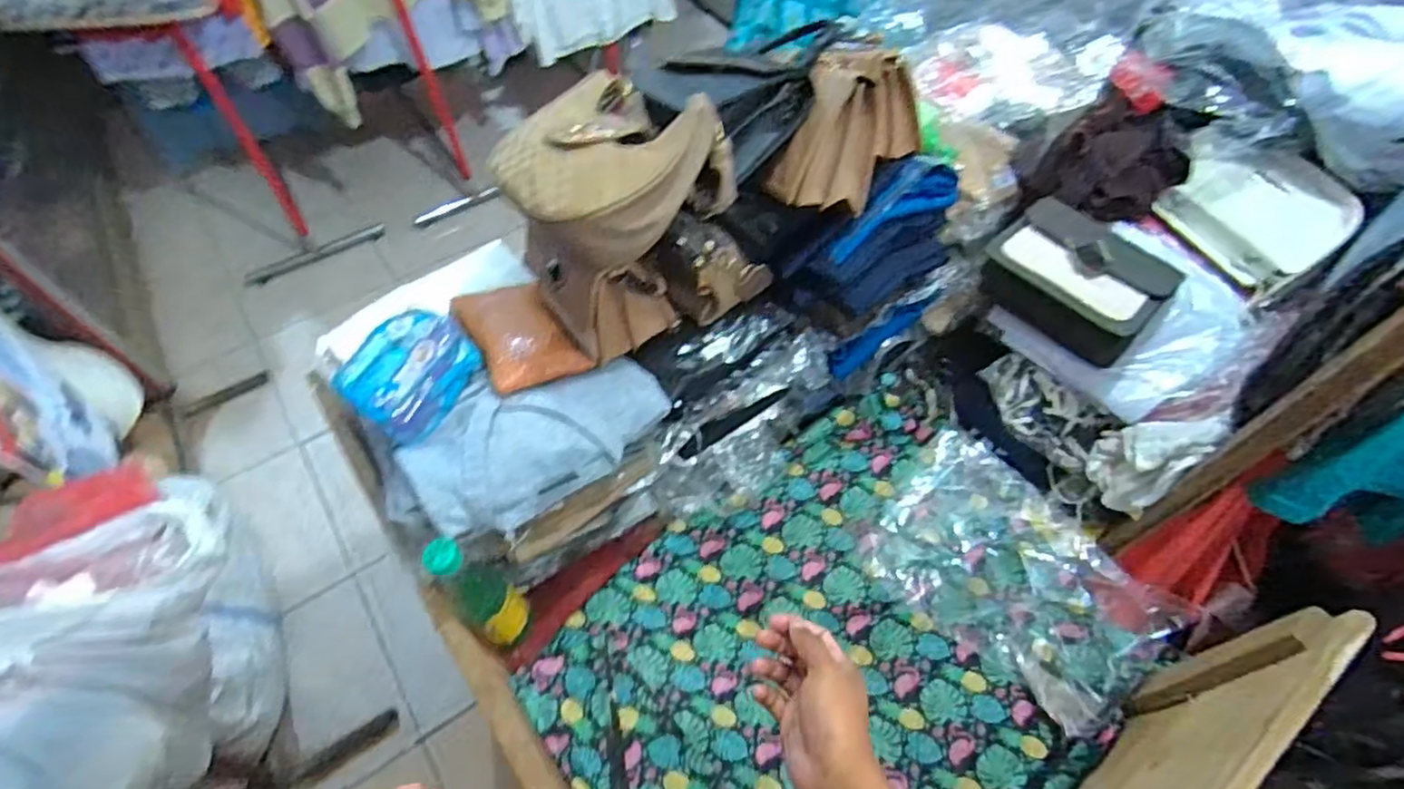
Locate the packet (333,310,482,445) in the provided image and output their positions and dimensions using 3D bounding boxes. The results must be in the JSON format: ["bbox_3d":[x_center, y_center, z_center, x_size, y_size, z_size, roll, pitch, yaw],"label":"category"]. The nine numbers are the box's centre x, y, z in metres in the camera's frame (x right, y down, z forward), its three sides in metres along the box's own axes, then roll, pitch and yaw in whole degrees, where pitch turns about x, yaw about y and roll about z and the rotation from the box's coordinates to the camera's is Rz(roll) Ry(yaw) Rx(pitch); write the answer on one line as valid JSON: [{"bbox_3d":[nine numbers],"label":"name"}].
[{"bbox_3d":[-0.319,-0.029,0.727,0.125,0.046,0.127,27,60,16],"label":"packet"}]

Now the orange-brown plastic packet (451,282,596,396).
[{"bbox_3d":[-0.212,-0.074,0.774,0.104,0.050,0.179,-27,44,-17],"label":"orange-brown plastic packet"}]

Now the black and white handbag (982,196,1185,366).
[{"bbox_3d":[0.451,-0.139,0.824,0.118,0.102,0.189,-36,63,-22],"label":"black and white handbag"}]

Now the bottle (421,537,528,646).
[{"bbox_3d":[-0.230,0.216,0.729,0.055,0.256,0.061,36,63,21],"label":"bottle"}]

